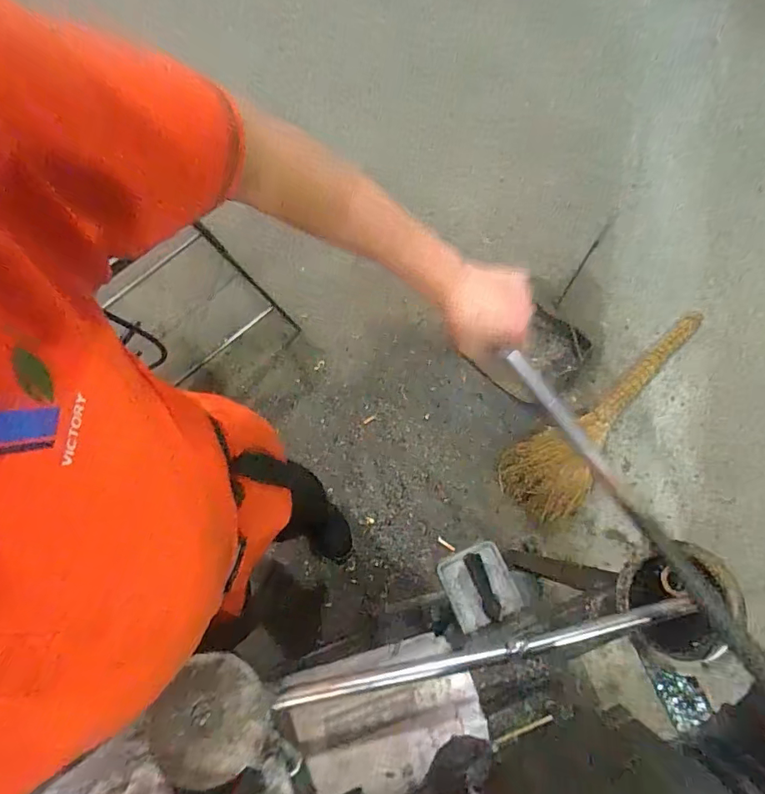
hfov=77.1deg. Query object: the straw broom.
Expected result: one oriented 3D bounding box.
[{"bbox_3d":[0.663,0.018,1.319,0.808,0.093,0.218,-40,77,-9],"label":"straw broom"}]

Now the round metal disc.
[{"bbox_3d":[-0.147,0.276,0.410,0.091,0.010,0.098,0,75,2],"label":"round metal disc"}]

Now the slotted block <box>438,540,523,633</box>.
[{"bbox_3d":[0.130,0.253,0.642,0.090,0.028,0.095,-23,75,-4],"label":"slotted block"}]

